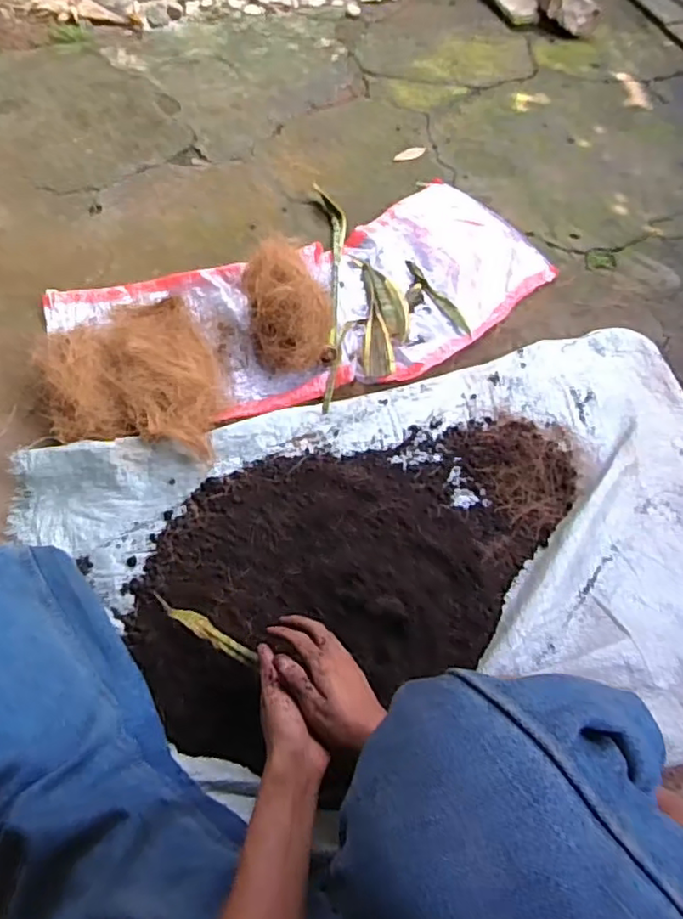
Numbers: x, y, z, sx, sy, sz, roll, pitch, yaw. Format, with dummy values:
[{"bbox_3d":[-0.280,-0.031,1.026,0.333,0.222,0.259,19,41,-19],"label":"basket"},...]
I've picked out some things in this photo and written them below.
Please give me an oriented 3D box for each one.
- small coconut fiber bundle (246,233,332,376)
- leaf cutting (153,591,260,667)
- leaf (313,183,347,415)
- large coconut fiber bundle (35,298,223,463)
[{"bbox_3d":[-0.075,-0.212,0.895,0.121,0.109,0.155,1,58,-4],"label":"small coconut fiber bundle"},{"bbox_3d":[-0.154,0.181,0.683,0.161,0.016,0.020,21,57,32],"label":"leaf cutting"},{"bbox_3d":[-0.014,-0.280,0.984,0.050,0.026,0.482,-1,56,-1],"label":"leaf"},{"bbox_3d":[-0.285,-0.108,0.843,0.242,0.085,0.230,1,56,0],"label":"large coconut fiber bundle"}]

